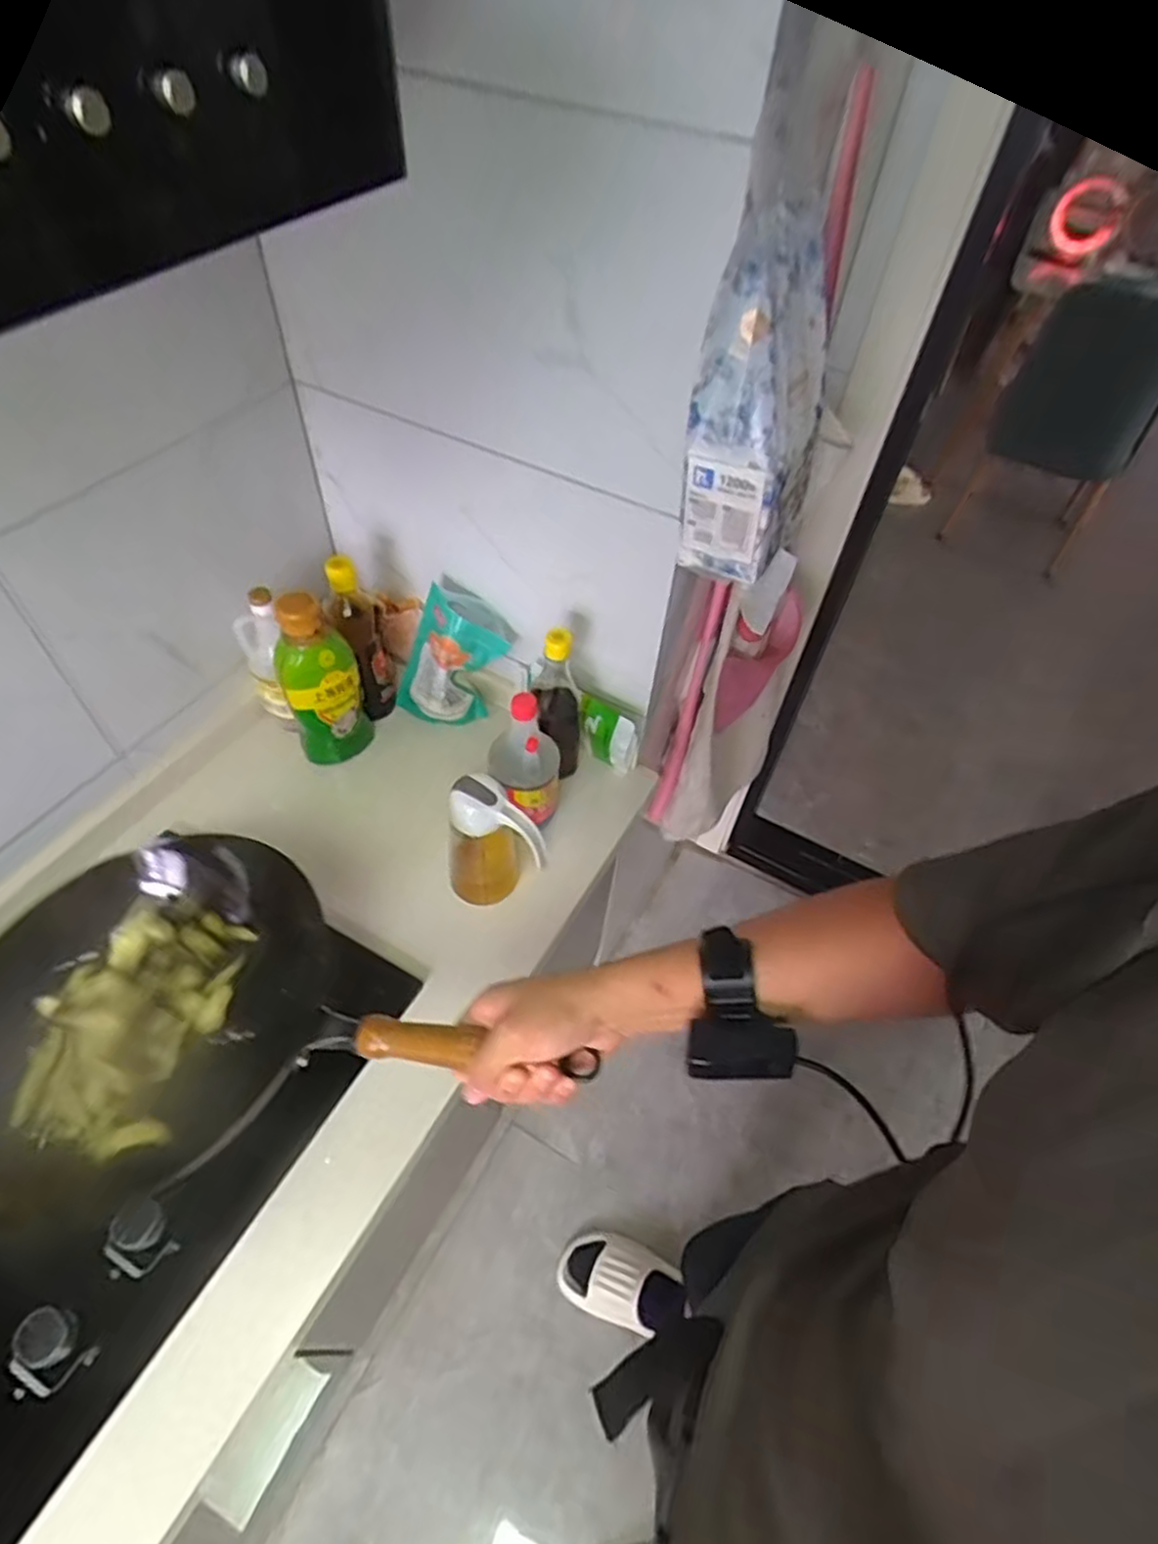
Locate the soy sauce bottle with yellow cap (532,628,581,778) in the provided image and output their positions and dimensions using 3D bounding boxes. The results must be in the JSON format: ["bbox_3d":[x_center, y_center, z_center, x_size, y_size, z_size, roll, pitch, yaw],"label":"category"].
[{"bbox_3d":[-0.030,-0.078,0.960,0.058,0.254,0.094,8,52,3],"label":"soy sauce bottle with yellow cap"}]

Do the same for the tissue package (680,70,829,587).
[{"bbox_3d":[0.176,-0.373,0.670,0.108,0.347,0.178,19,54,12],"label":"tissue package"}]

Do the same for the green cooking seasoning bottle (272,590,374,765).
[{"bbox_3d":[-0.339,-0.116,0.974,0.089,0.254,0.062,-1,52,-3],"label":"green cooking seasoning bottle"}]

